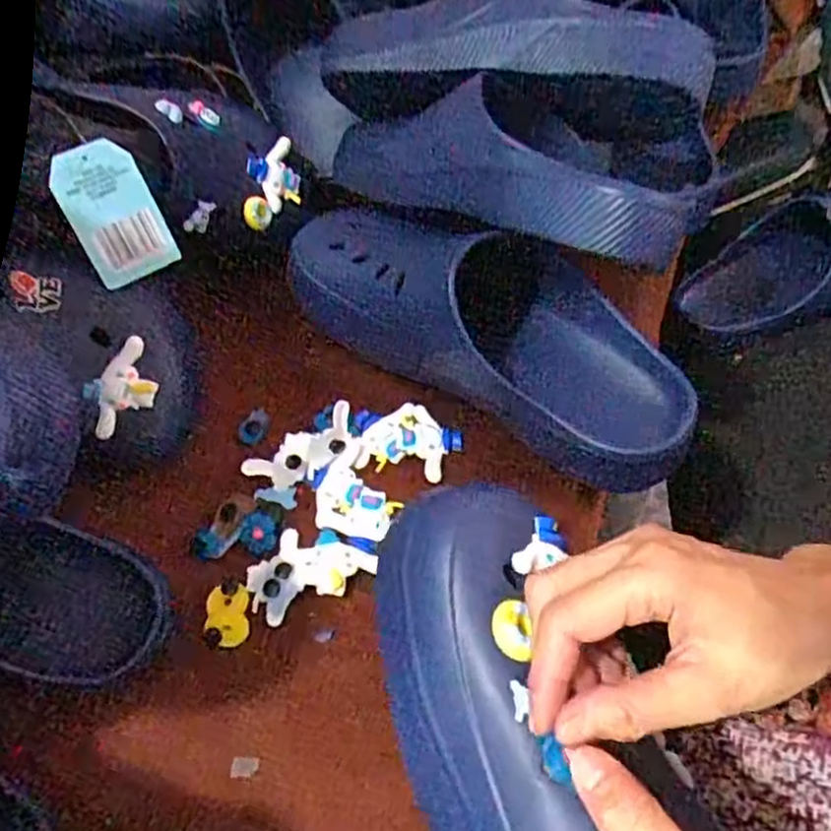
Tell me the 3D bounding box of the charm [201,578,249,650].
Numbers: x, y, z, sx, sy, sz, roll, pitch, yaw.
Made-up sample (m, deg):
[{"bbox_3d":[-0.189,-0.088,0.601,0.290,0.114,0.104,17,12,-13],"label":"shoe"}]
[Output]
[{"bbox_3d":[-0.109,0.114,0.425,0.025,0.007,0.042,2,56,-8],"label":"charm"}]

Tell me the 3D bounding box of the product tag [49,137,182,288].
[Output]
[{"bbox_3d":[-0.182,-0.122,0.438,0.051,0.079,0.007,-24,23,-9],"label":"product tag"}]

